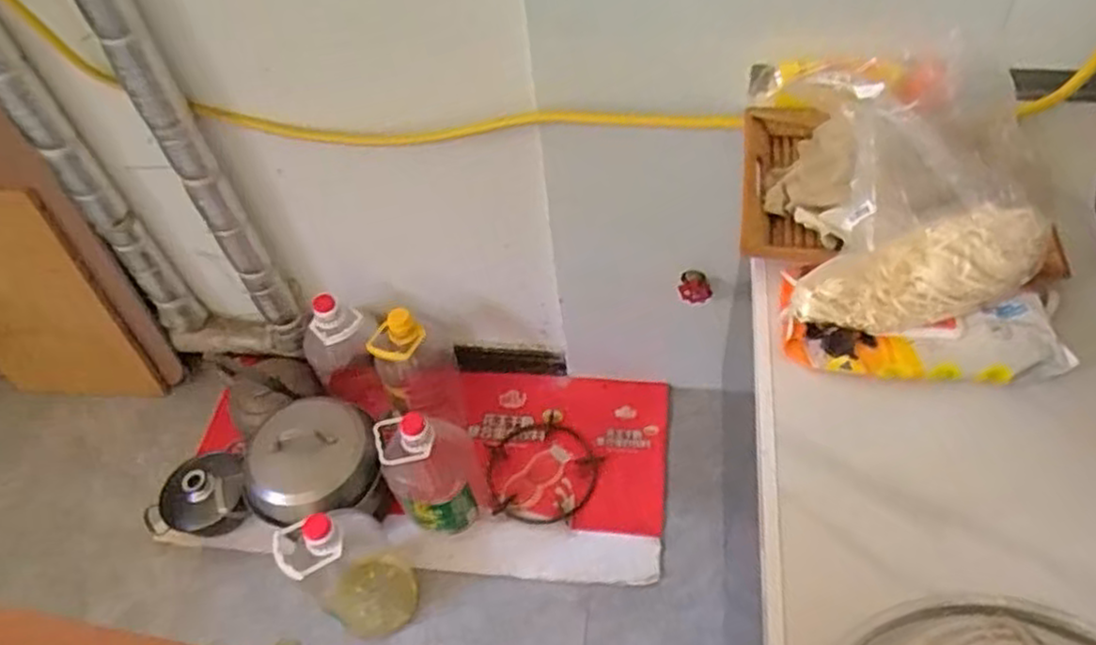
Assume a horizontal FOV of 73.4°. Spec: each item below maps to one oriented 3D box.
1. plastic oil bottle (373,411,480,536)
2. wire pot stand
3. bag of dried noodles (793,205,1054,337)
[{"bbox_3d":[-0.199,0.268,1.292,0.150,0.312,0.142,-20,53,-9],"label":"plastic oil bottle"},{"bbox_3d":[-0.006,0.281,1.442,0.225,0.029,0.226,-8,52,0],"label":"wire pot stand"},{"bbox_3d":[0.362,-0.047,0.713,0.240,0.077,0.080,-11,52,-3],"label":"bag of dried noodles"}]

